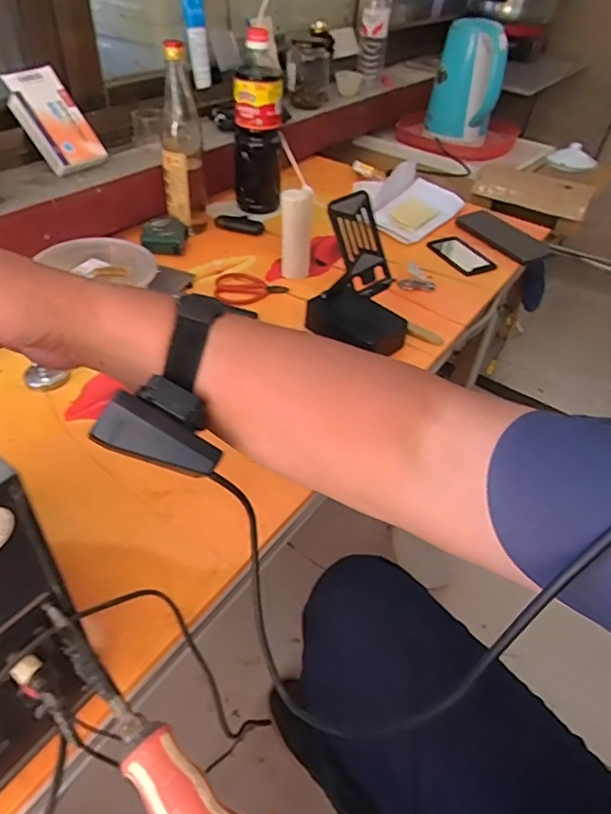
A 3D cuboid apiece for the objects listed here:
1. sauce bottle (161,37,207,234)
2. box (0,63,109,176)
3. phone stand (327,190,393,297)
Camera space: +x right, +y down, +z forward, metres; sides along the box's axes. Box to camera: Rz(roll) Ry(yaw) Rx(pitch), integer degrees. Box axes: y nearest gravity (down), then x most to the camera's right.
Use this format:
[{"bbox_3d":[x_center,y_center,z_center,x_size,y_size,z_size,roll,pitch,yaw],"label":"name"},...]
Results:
[{"bbox_3d":[-0.184,-0.393,0.802,0.058,0.252,0.065,-4,44,-10],"label":"sauce bottle"},{"bbox_3d":[-0.363,-0.415,0.774,0.026,0.142,0.088,-16,19,50],"label":"box"},{"bbox_3d":[0.067,-0.193,0.635,0.030,0.115,0.063,2,32,44],"label":"phone stand"}]

